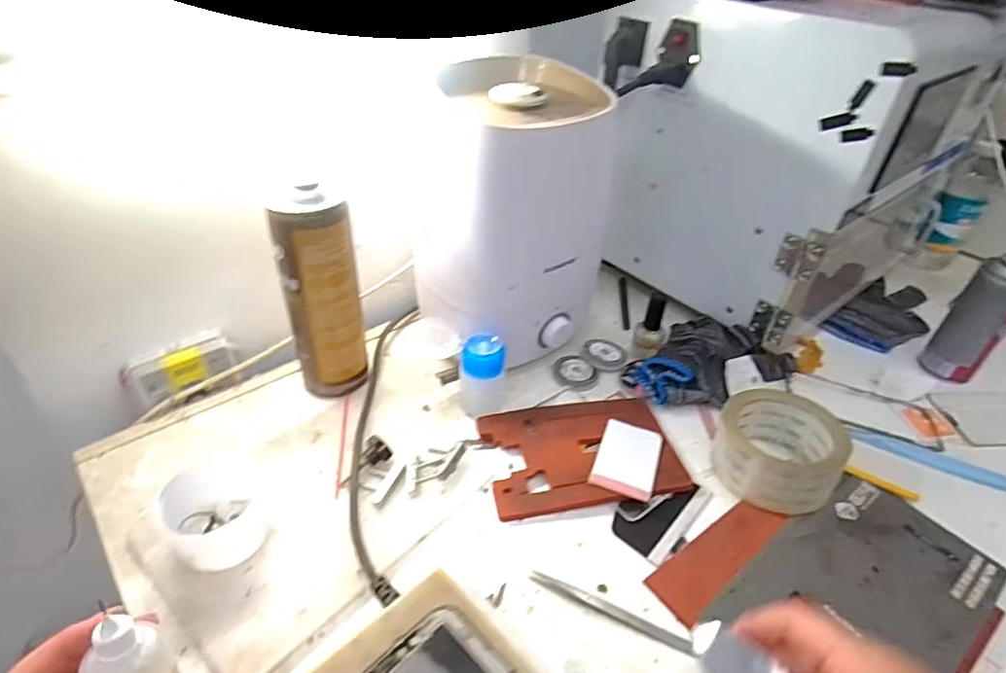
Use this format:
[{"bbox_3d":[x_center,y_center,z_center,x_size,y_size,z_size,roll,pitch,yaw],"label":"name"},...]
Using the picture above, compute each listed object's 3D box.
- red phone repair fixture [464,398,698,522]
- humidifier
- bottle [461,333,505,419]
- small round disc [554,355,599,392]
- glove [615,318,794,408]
[{"bbox_3d":[0.068,0.101,0.495,0.169,0.016,0.105,-3,38,-10],"label":"red phone repair fixture"},{"bbox_3d":[0.012,-0.110,0.547,0.174,0.254,0.149,-17,42,-26],"label":"humidifier"},{"bbox_3d":[-0.018,0.037,0.520,0.041,0.076,0.033,2,37,-3],"label":"bottle"},{"bbox_3d":[0.078,0.037,0.589,0.047,0.009,0.049,3,37,-2],"label":"small round disc"},{"bbox_3d":[0.215,0.024,0.580,0.158,0.042,0.117,-28,48,-35],"label":"glove"}]

